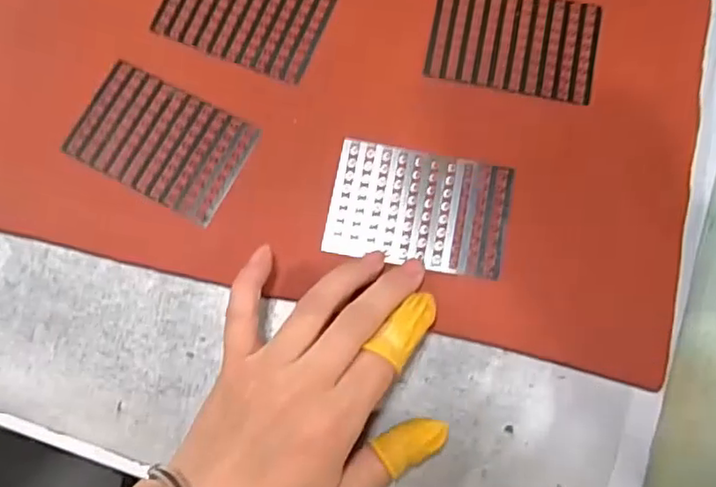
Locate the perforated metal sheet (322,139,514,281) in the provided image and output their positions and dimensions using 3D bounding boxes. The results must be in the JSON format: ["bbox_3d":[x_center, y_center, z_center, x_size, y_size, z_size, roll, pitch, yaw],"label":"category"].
[{"bbox_3d":[0.030,-0.017,0.301,0.084,0.004,0.056,11,78,4],"label":"perforated metal sheet"}]

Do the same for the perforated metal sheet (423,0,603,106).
[{"bbox_3d":[0.080,-0.104,0.317,0.083,0.004,0.057,10,76,-1],"label":"perforated metal sheet"}]

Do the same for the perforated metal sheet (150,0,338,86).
[{"bbox_3d":[-0.059,-0.120,0.322,0.083,0.004,0.055,21,79,5],"label":"perforated metal sheet"}]

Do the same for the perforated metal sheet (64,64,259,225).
[{"bbox_3d":[-0.096,-0.050,0.306,0.079,0.006,0.056,28,73,-3],"label":"perforated metal sheet"}]

